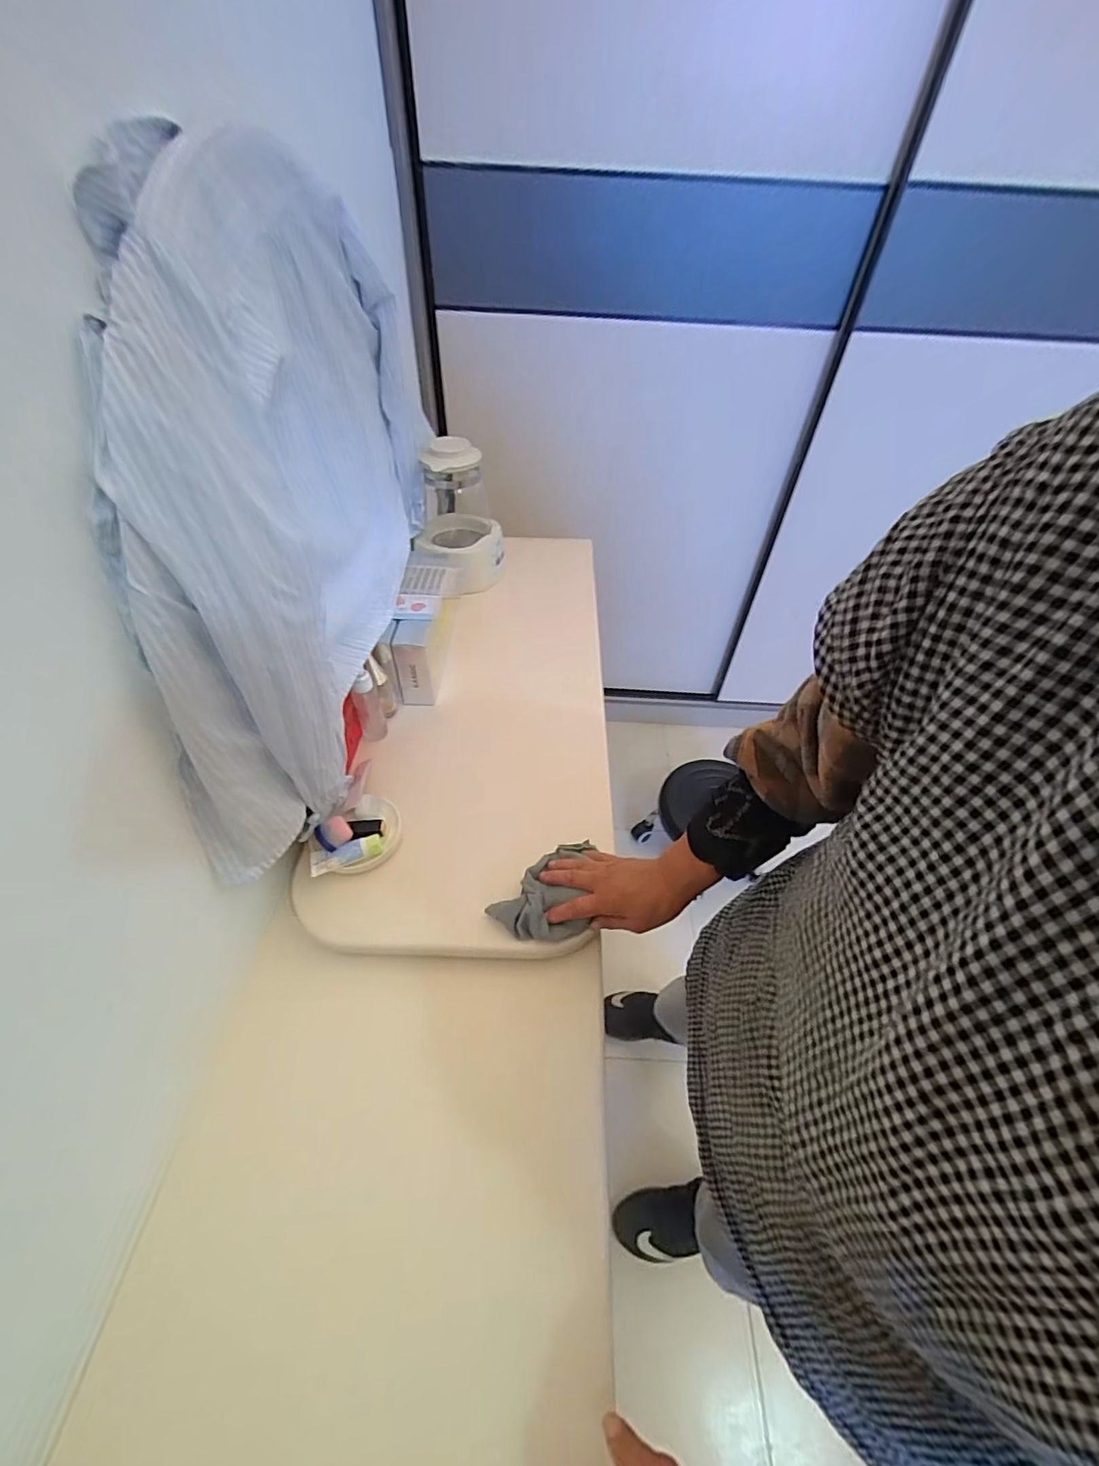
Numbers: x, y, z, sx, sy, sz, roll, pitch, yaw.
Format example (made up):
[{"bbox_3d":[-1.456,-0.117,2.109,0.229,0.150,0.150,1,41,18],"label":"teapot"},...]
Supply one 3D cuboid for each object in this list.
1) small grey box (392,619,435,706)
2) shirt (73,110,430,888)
[{"bbox_3d":[-0.213,-0.109,0.819,0.060,0.117,0.073,0,47,-3],"label":"small grey box"},{"bbox_3d":[-0.273,-0.288,0.617,0.098,0.473,0.755,2,47,-1],"label":"shirt"}]

